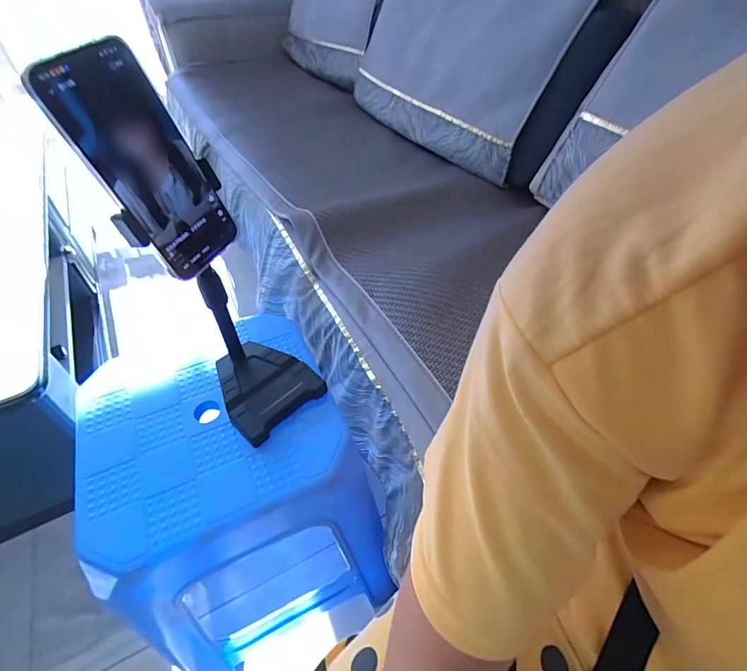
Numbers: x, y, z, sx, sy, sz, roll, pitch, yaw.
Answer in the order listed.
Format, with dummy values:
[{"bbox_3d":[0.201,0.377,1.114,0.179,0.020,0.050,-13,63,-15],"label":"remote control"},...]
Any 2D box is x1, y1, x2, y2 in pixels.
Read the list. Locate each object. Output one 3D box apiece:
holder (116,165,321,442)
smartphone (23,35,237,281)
[{"bbox_3d":[-0.129,-0.013,0.397,0.113,0.258,0.103,22,49,20],"label":"holder"},{"bbox_3d":[-0.160,-0.120,0.299,0.010,0.151,0.075,8,51,34],"label":"smartphone"}]

